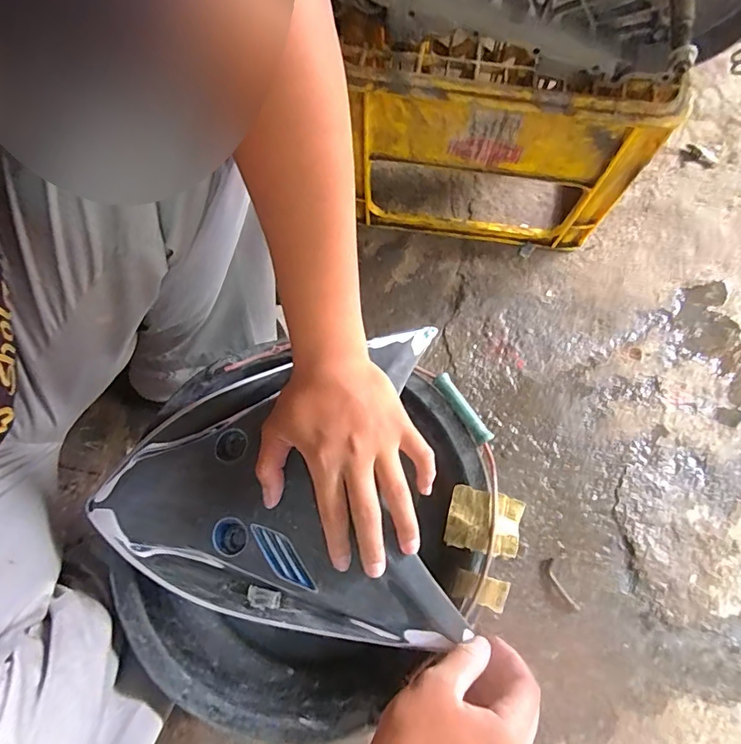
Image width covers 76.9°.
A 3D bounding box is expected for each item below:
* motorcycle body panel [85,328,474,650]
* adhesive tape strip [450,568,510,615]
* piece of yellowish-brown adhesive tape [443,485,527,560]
[{"bbox_3d":[-0.088,0.107,0.385,0.280,0.044,0.237,-7,73,-2],"label":"motorcycle body panel"},{"bbox_3d":[0.092,0.181,0.386,0.045,0.012,0.024,18,74,10],"label":"adhesive tape strip"},{"bbox_3d":[0.097,0.128,0.397,0.061,0.009,0.050,12,74,8],"label":"piece of yellowish-brown adhesive tape"}]

